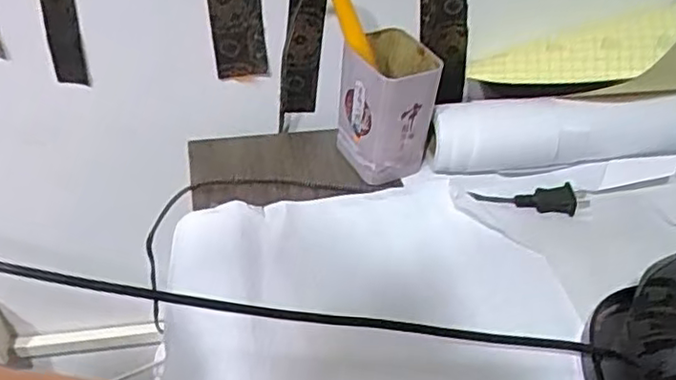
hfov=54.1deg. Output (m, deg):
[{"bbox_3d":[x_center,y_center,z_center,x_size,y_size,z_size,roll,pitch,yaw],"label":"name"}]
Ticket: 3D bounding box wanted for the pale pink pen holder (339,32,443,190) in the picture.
[{"bbox_3d":[0.041,-0.072,0.582,0.077,0.113,0.079,2,45,-4],"label":"pale pink pen holder"}]

